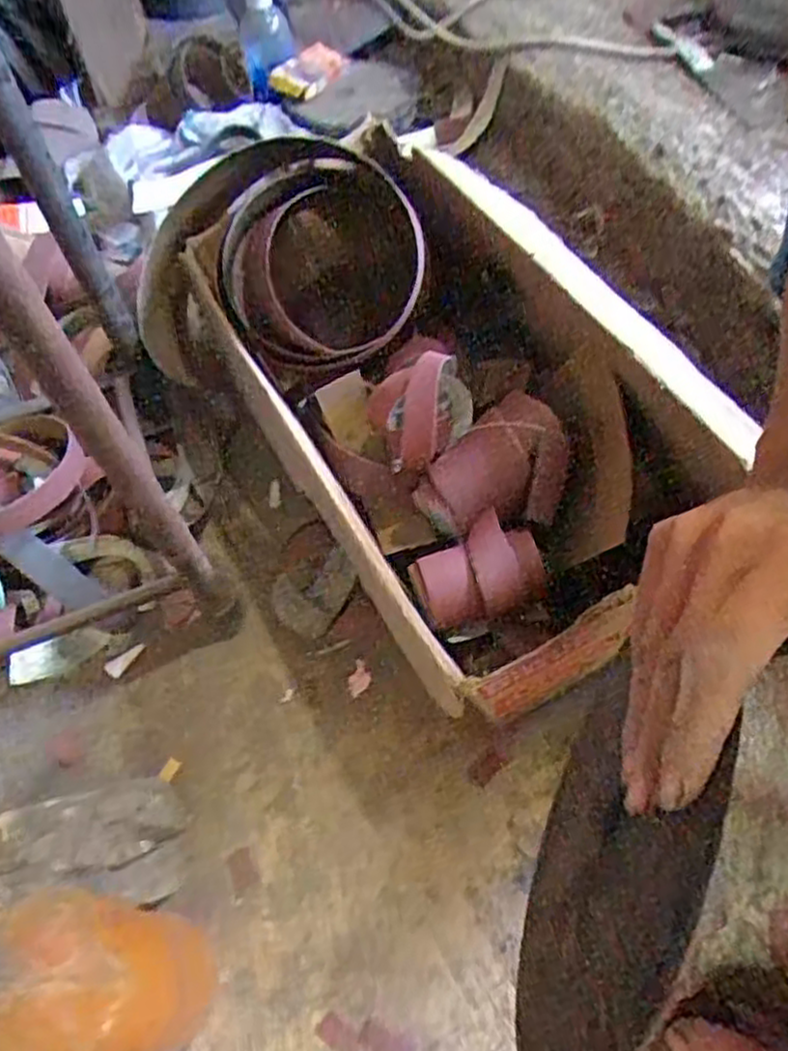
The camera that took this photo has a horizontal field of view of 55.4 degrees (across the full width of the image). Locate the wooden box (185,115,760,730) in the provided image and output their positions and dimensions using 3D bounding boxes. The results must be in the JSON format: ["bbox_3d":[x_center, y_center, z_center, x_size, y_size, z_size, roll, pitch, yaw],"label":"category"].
[{"bbox_3d":[0.026,-0.114,0.642,0.243,0.157,0.500,-25,60,-11],"label":"wooden box"}]

